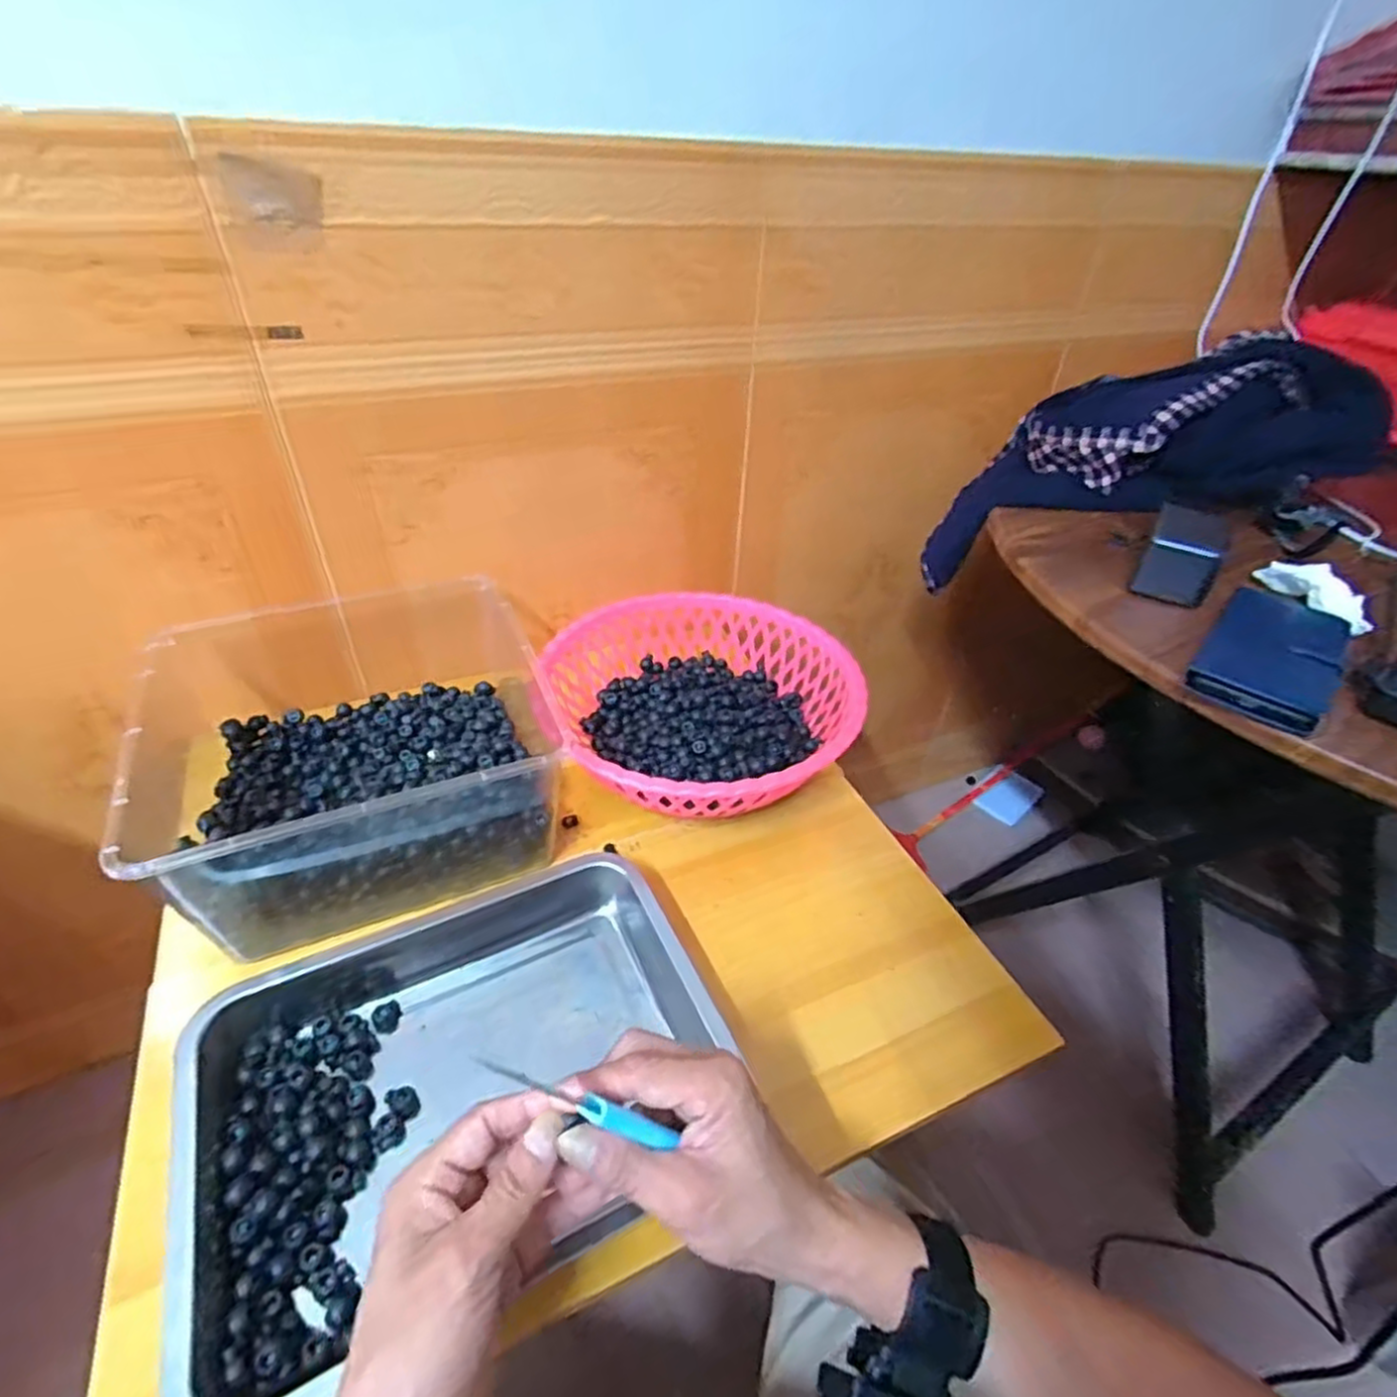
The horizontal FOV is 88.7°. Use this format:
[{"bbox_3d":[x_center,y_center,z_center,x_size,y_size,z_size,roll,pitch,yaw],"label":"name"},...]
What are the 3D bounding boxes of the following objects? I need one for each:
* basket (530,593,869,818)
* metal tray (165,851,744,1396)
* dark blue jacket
[{"bbox_3d":[0.010,0.001,0.688,0.267,0.077,0.284,2,39,-1],"label":"basket"},{"bbox_3d":[-0.155,0.238,0.472,0.307,0.063,0.254,-18,44,-24],"label":"metal tray"},{"bbox_3d":[0.436,-0.241,0.713,0.404,0.164,0.189,-14,41,-1],"label":"dark blue jacket"}]

